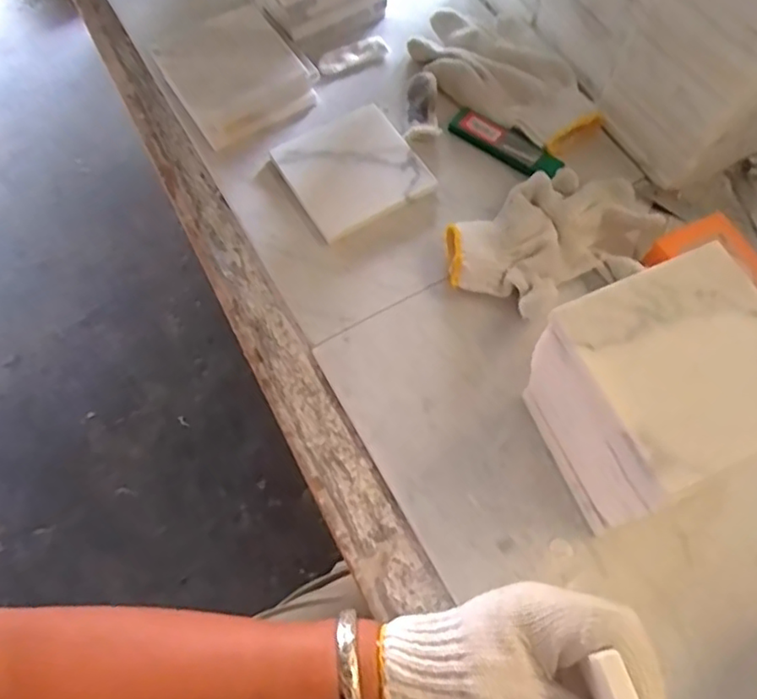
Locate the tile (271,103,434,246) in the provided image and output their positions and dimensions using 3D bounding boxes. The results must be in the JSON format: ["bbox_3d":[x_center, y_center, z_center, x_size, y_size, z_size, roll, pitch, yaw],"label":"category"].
[{"bbox_3d":[-0.022,-0.146,0.507,0.098,0.010,0.105,-30,71,-12],"label":"tile"}]

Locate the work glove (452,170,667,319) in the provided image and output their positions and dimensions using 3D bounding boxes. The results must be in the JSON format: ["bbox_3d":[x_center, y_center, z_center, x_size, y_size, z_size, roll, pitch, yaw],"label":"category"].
[{"bbox_3d":[0.129,-0.082,0.470,0.159,0.025,0.096,-26,70,-10],"label":"work glove"}]

